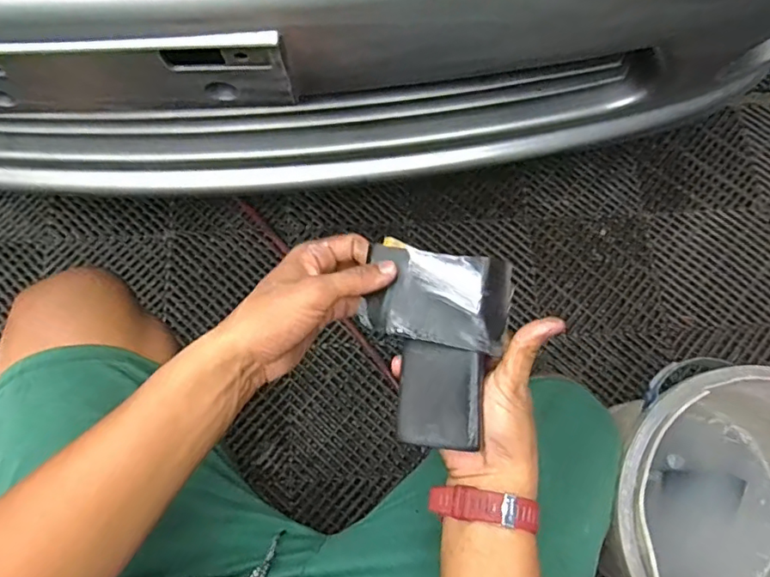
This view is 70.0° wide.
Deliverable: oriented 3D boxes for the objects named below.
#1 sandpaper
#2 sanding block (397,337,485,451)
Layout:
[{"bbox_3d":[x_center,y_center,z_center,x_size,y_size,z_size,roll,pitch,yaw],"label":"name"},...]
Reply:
[{"bbox_3d":[0.041,0.006,0.419,0.106,0.019,0.071,13,76,3],"label":"sandpaper"},{"bbox_3d":[0.043,0.080,0.415,0.059,0.018,0.073,2,79,19],"label":"sanding block"}]

